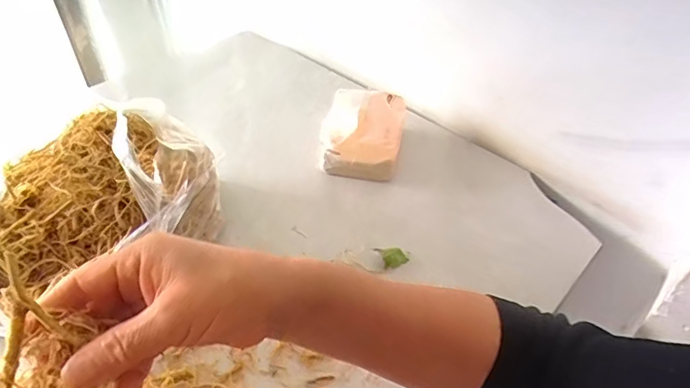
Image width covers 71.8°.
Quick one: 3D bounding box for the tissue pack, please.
[{"bbox_3d":[0.023,-0.082,0.616,0.102,0.069,0.117,9,44,7],"label":"tissue pack"}]

